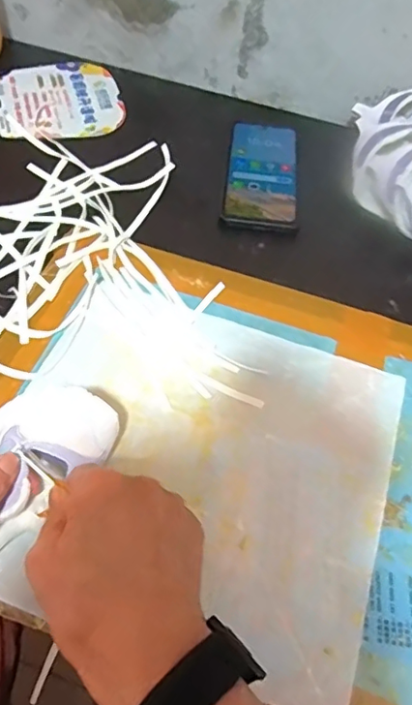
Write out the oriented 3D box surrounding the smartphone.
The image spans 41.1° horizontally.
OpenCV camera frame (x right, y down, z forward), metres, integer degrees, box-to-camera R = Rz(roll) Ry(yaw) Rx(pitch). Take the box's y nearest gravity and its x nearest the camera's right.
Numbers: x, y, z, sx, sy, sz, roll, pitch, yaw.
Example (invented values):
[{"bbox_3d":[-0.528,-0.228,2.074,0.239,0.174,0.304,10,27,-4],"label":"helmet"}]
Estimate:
[{"bbox_3d":[0.057,-0.189,0.578,0.071,0.010,0.166,6,55,0],"label":"smartphone"}]

